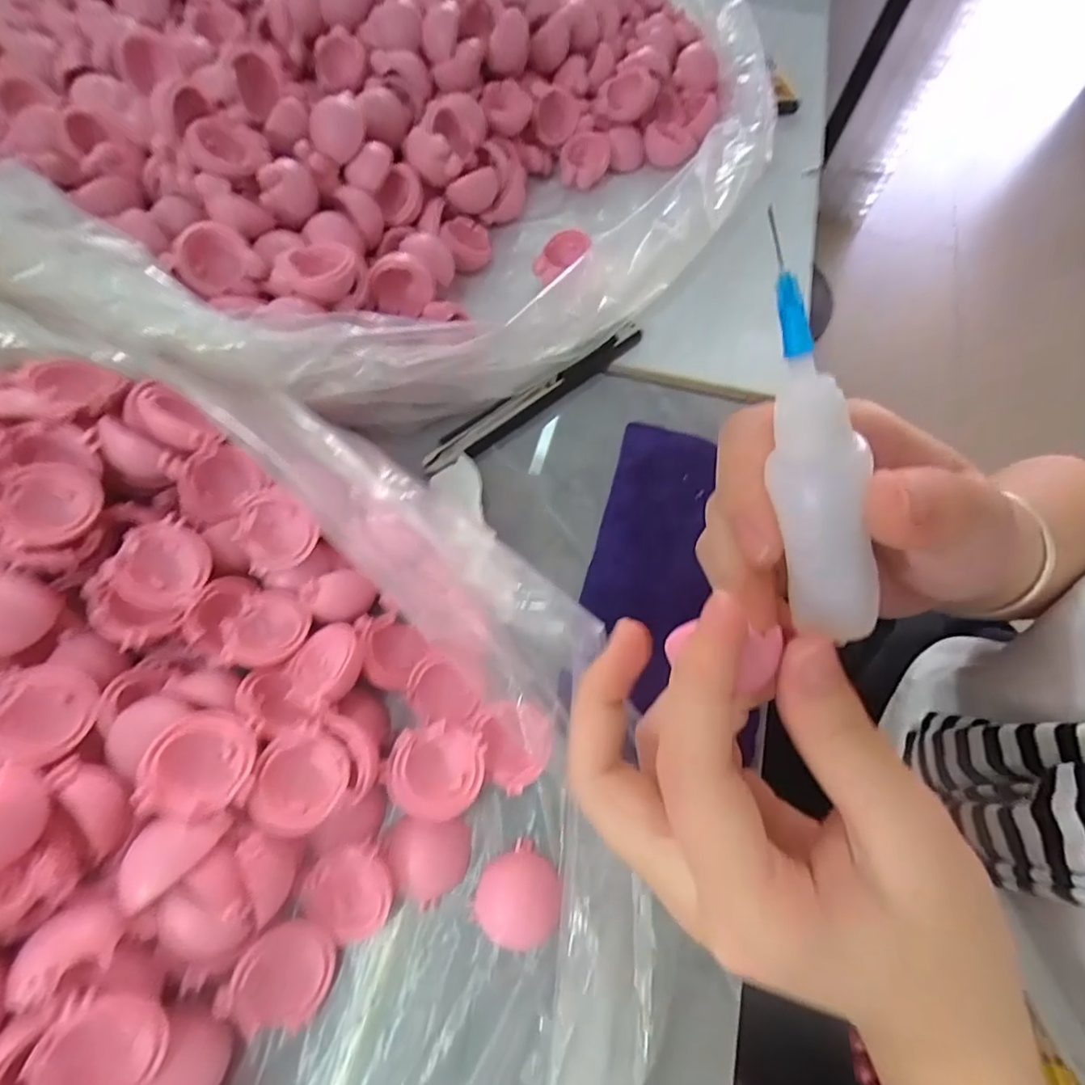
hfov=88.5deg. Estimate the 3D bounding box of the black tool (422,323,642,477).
[{"bbox_3d":[-0.002,-0.073,0.273,0.131,0.013,0.016,-33,70,-16],"label":"black tool"}]

